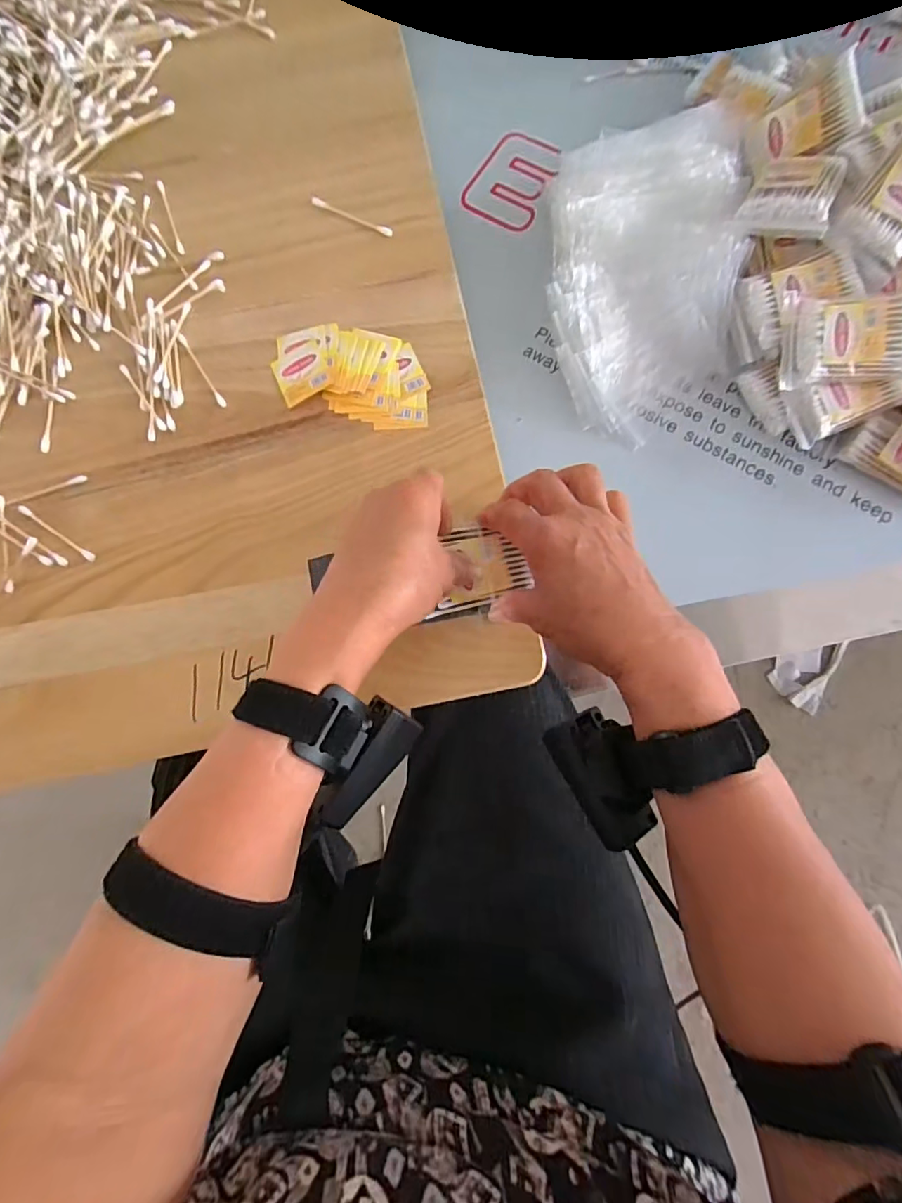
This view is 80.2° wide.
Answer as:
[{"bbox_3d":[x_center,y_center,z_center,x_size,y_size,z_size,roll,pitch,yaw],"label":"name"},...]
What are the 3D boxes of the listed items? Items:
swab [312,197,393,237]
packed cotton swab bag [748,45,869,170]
[{"bbox_3d":[-0.077,-0.302,0.420,0.070,0.004,0.007,26,83,5],"label":"swab"},{"bbox_3d":[0.269,-0.366,0.410,0.072,0.012,0.054,-14,91,40],"label":"packed cotton swab bag"}]

